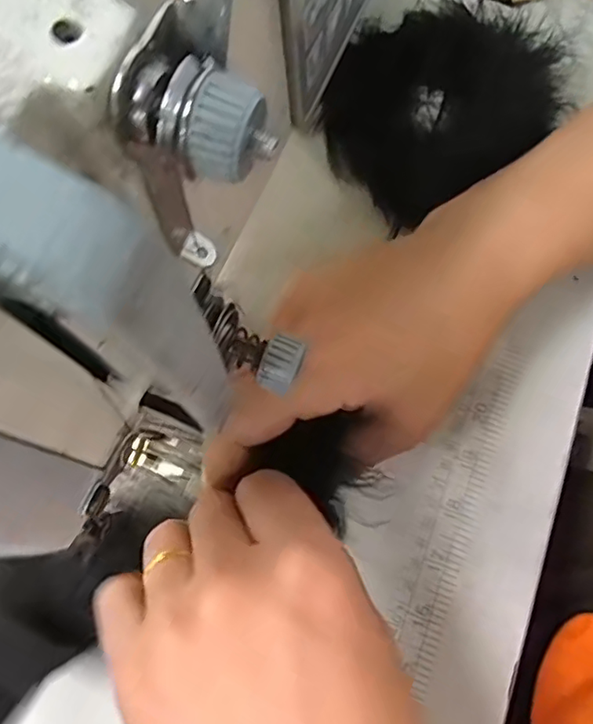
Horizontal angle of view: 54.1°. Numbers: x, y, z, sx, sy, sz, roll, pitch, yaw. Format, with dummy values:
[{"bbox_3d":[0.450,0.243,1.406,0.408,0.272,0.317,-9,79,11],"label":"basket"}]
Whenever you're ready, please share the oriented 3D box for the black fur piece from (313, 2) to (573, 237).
[{"bbox_3d":[0.078,-0.147,0.325,0.128,0.026,0.105,-37,78,-11],"label":"black fur piece"}]

